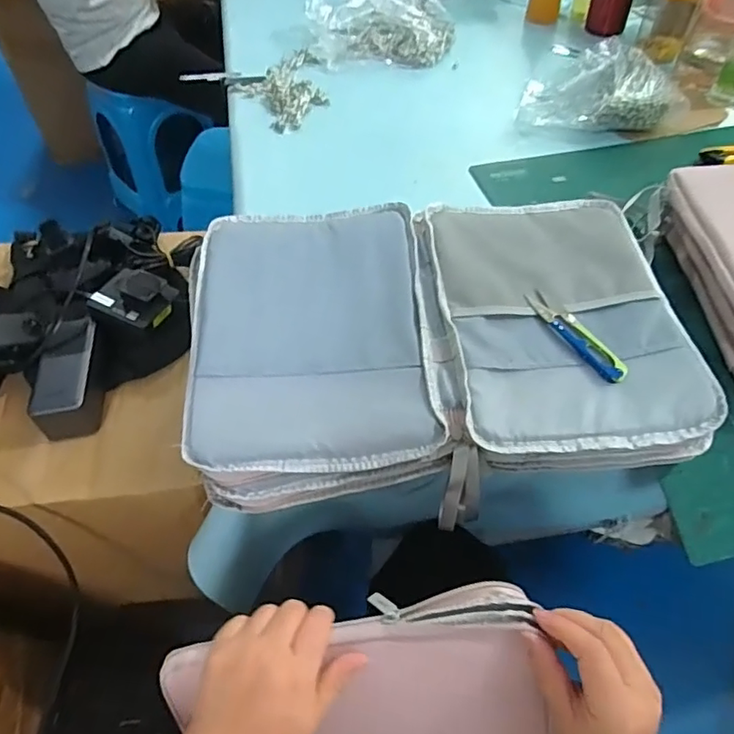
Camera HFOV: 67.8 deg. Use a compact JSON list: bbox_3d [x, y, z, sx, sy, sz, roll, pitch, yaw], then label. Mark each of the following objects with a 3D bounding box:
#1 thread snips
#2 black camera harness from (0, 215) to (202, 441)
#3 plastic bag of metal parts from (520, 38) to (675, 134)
[{"bbox_3d":[0.193,-0.031,0.509,0.027,0.006,0.119,-22,56,-17],"label":"thread snips"},{"bbox_3d":[-0.449,-0.050,0.624,0.447,0.088,0.385,-11,53,-9],"label":"black camera harness"},{"bbox_3d":[0.376,-0.449,0.882,0.231,0.083,0.157,17,54,12],"label":"plastic bag of metal parts"}]

